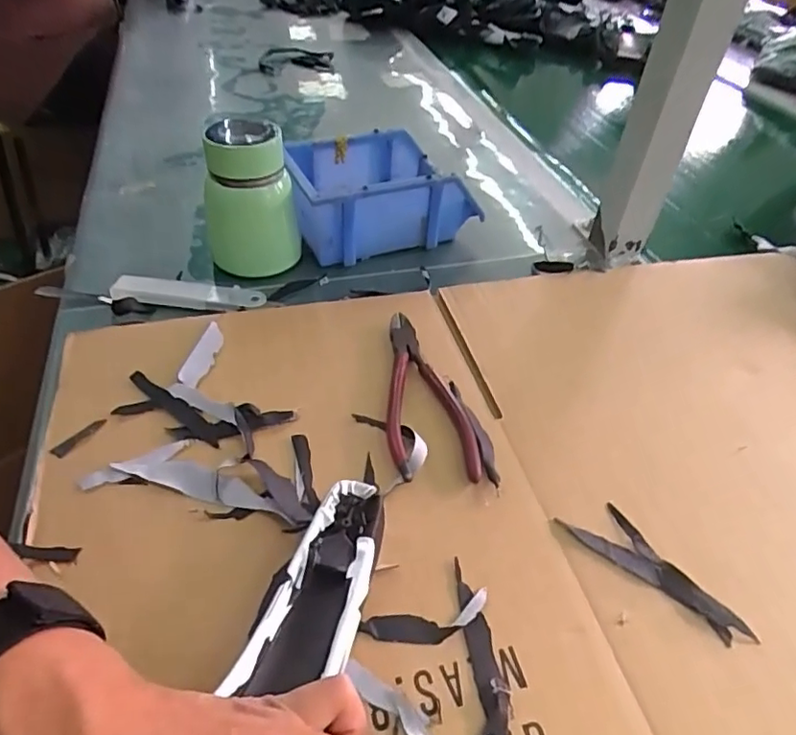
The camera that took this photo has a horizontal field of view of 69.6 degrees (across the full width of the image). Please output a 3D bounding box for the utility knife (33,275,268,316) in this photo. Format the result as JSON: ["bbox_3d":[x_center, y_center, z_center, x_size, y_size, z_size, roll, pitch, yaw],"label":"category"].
[{"bbox_3d":[-0.208,-0.063,0.485,0.183,0.009,0.039,0,45,-4],"label":"utility knife"}]

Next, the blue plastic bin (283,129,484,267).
[{"bbox_3d":[-0.019,-0.177,0.576,0.178,0.074,0.133,-12,47,-16],"label":"blue plastic bin"}]

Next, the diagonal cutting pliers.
[{"bbox_3d":[0.021,0.012,0.406,0.059,0.018,0.149,1,45,-3],"label":"diagonal cutting pliers"}]

